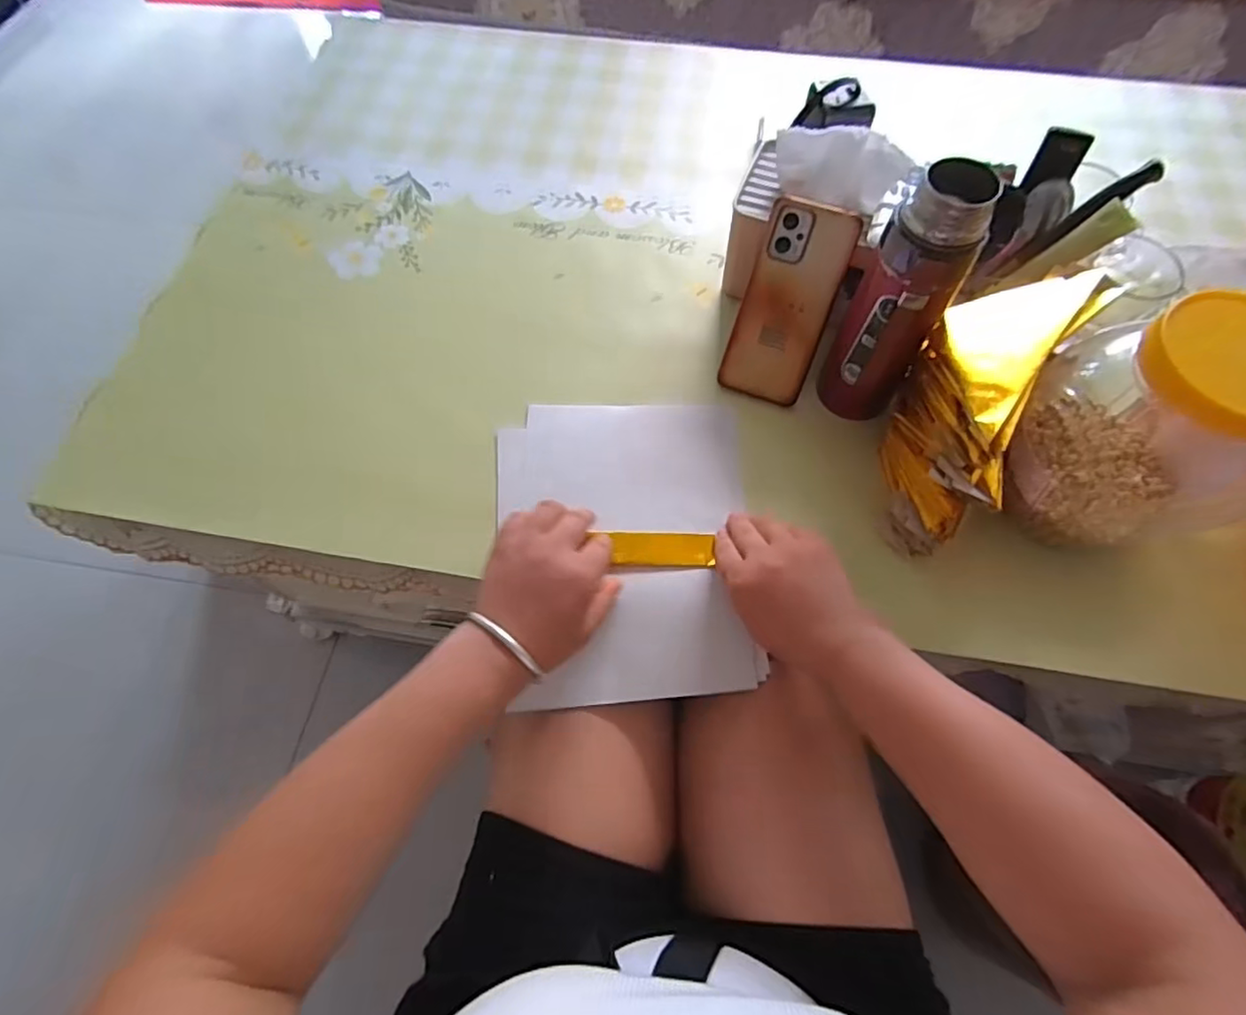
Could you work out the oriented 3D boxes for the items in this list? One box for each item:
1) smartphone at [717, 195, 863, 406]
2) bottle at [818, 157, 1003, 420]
[{"bbox_3d":[0.142,-0.174,0.538,0.076,0.163,0.008,20,22,10],"label":"smartphone"},{"bbox_3d":[0.203,-0.146,0.465,0.064,0.200,0.064,27,68,13],"label":"bottle"}]

